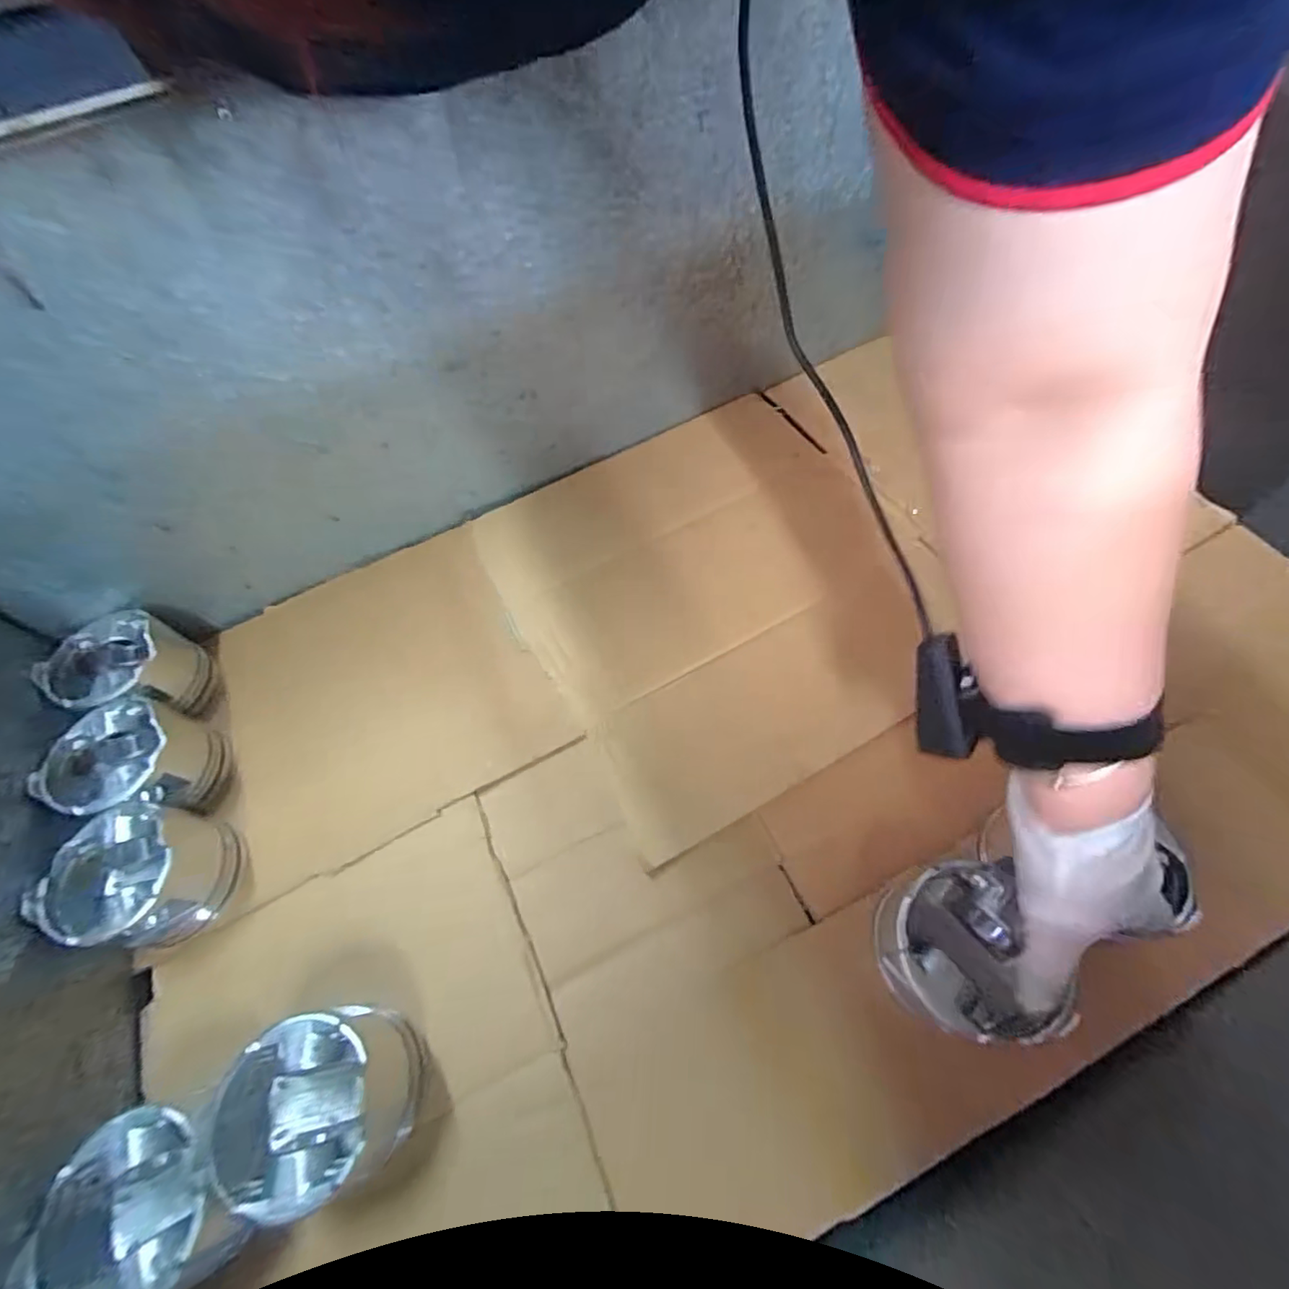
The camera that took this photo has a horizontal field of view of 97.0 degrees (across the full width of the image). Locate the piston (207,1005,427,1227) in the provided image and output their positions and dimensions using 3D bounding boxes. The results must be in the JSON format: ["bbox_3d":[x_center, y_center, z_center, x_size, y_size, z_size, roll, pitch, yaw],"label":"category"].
[{"bbox_3d":[-0.209,0.299,0.375,0.102,0.077,0.096,-12,60,0],"label":"piston"}]

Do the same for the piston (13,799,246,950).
[{"bbox_3d":[-0.398,0.187,0.462,0.115,0.077,0.103,1,60,7],"label":"piston"}]

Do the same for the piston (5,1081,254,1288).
[{"bbox_3d":[-0.300,0.340,0.350,0.102,0.065,0.096,-3,60,5],"label":"piston"}]

